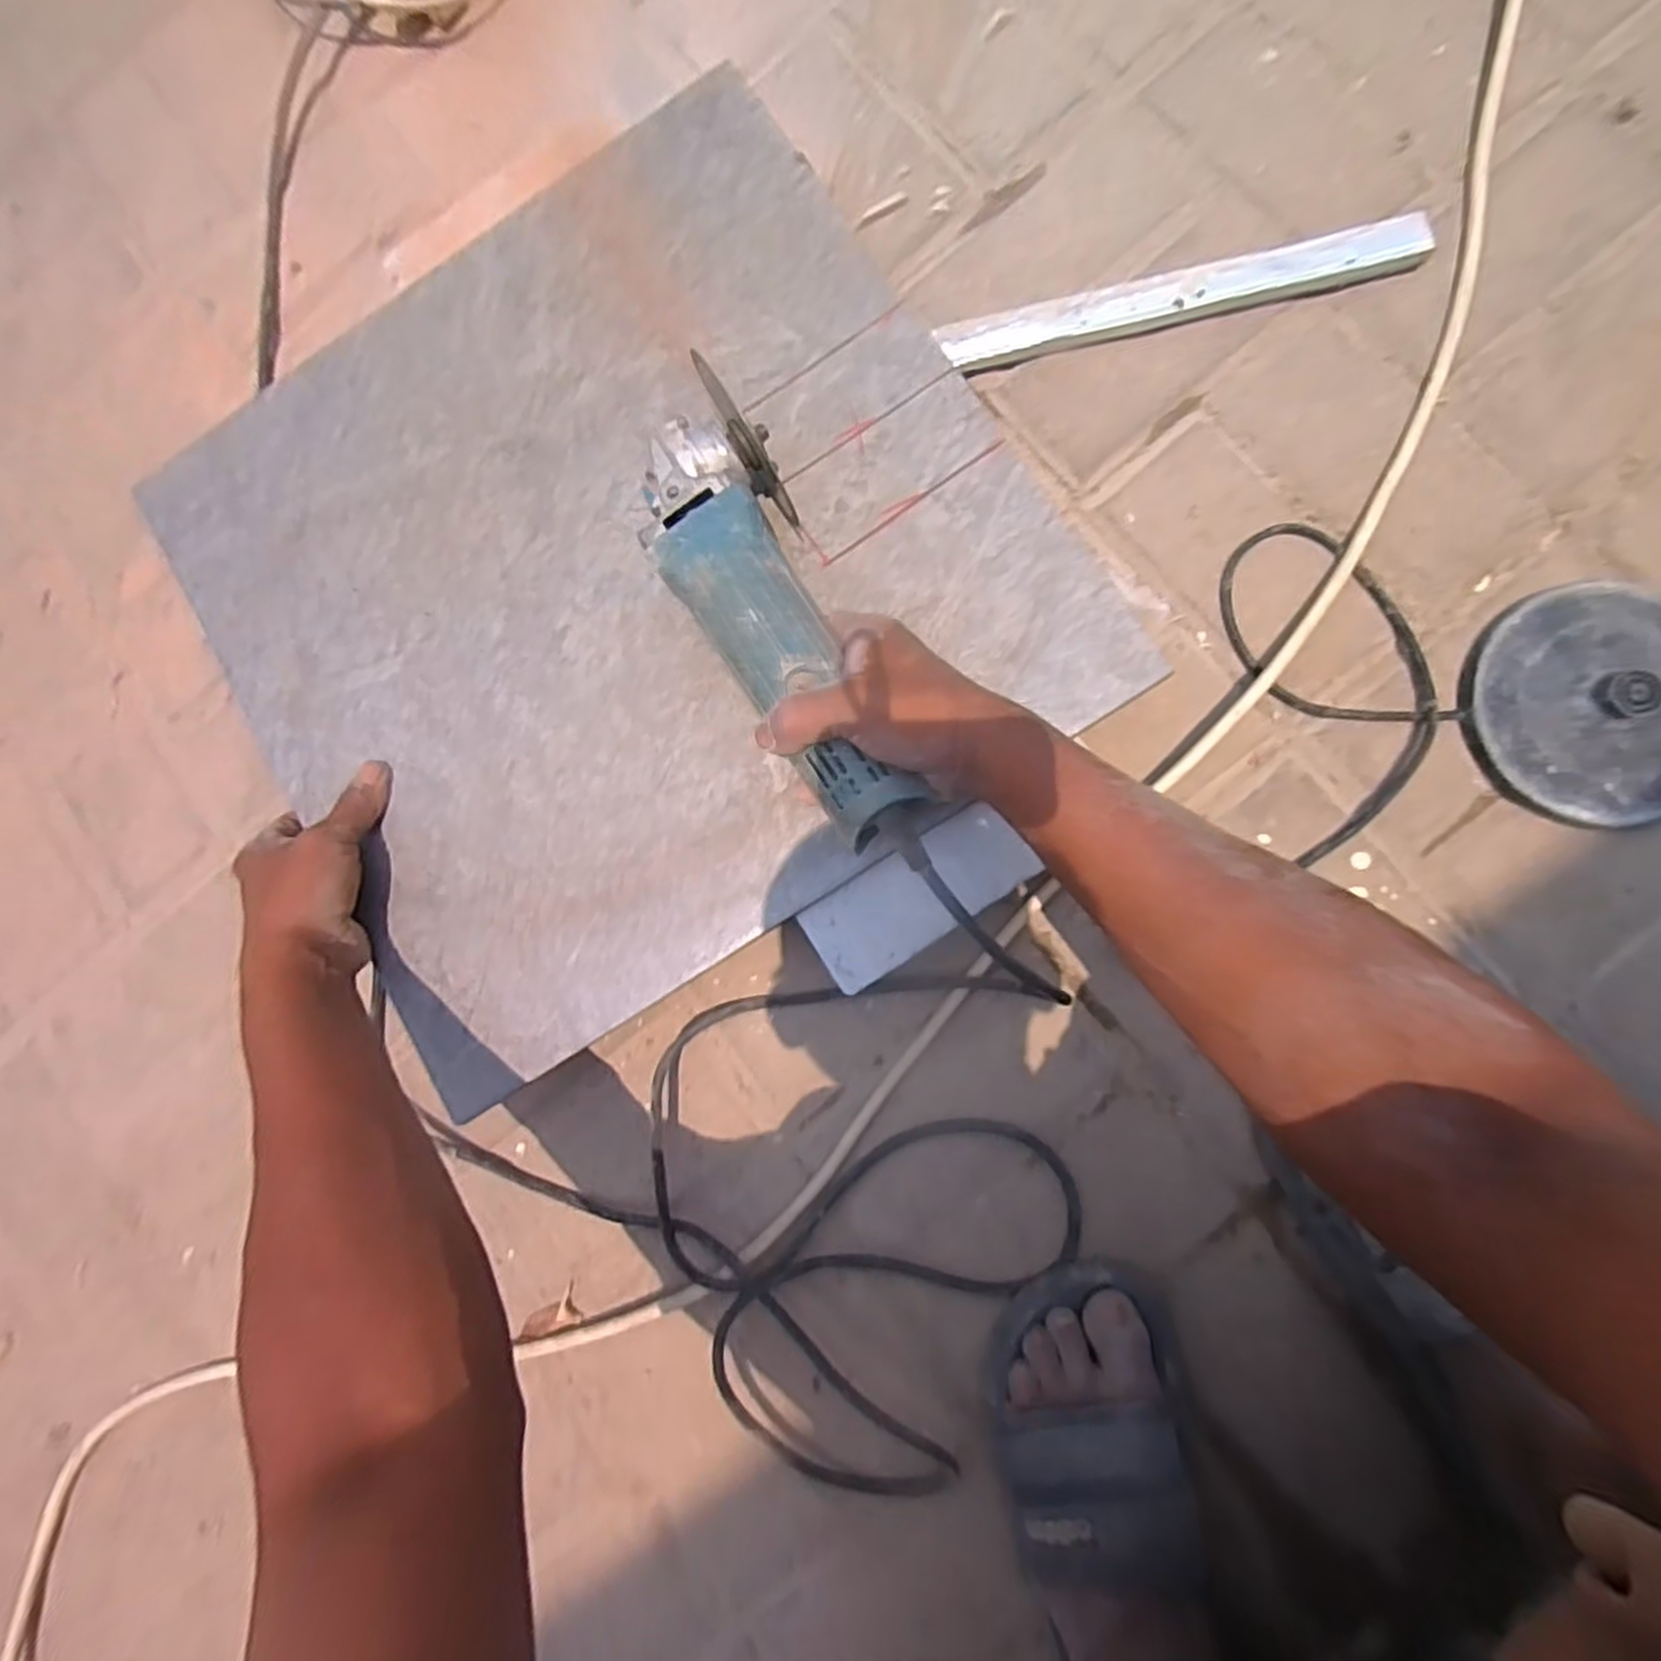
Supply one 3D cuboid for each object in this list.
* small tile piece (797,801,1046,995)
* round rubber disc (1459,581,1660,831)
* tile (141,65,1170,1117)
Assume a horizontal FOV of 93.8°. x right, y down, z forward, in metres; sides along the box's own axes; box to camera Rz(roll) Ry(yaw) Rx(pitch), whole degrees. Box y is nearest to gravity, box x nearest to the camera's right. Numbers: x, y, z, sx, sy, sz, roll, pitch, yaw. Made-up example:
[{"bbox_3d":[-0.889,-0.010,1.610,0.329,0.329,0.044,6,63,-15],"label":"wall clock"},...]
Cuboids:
[{"bbox_3d":[0.051,0.038,0.456,0.133,0.015,0.056,-32,84,4],"label":"small tile piece"},{"bbox_3d":[0.474,-0.079,0.475,0.146,0.033,0.147,0,87,7],"label":"round rubber disc"},{"bbox_3d":[-0.136,-0.155,0.482,0.484,0.015,0.472,-34,84,4],"label":"tile"}]

